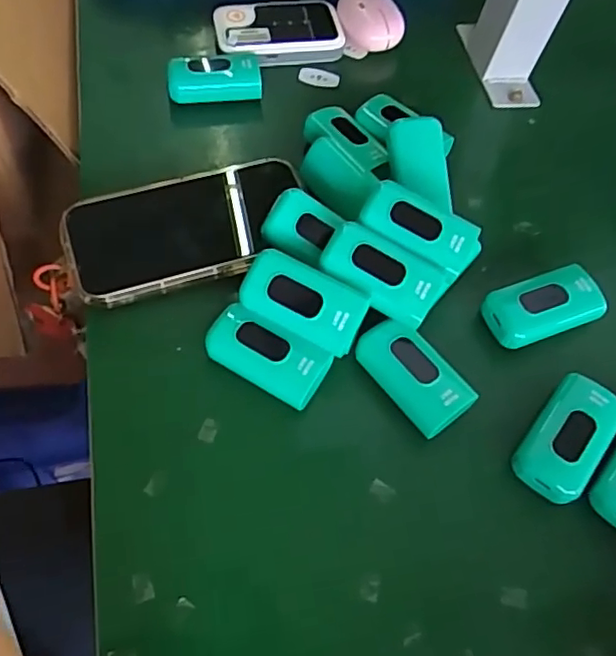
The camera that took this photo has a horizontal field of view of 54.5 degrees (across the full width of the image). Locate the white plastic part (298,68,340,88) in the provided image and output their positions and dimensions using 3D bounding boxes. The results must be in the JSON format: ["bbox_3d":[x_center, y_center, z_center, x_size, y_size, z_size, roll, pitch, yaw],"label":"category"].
[{"bbox_3d":[0.008,-0.193,0.461,0.031,0.006,0.015,14,60,-1],"label":"white plastic part"}]

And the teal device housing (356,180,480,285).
[{"bbox_3d":[0.064,-0.059,0.341,0.063,0.018,0.038,31,62,9],"label":"teal device housing"}]

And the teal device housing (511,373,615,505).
[{"bbox_3d":[0.138,0.059,0.317,0.038,0.023,0.070,40,63,14],"label":"teal device housing"}]

